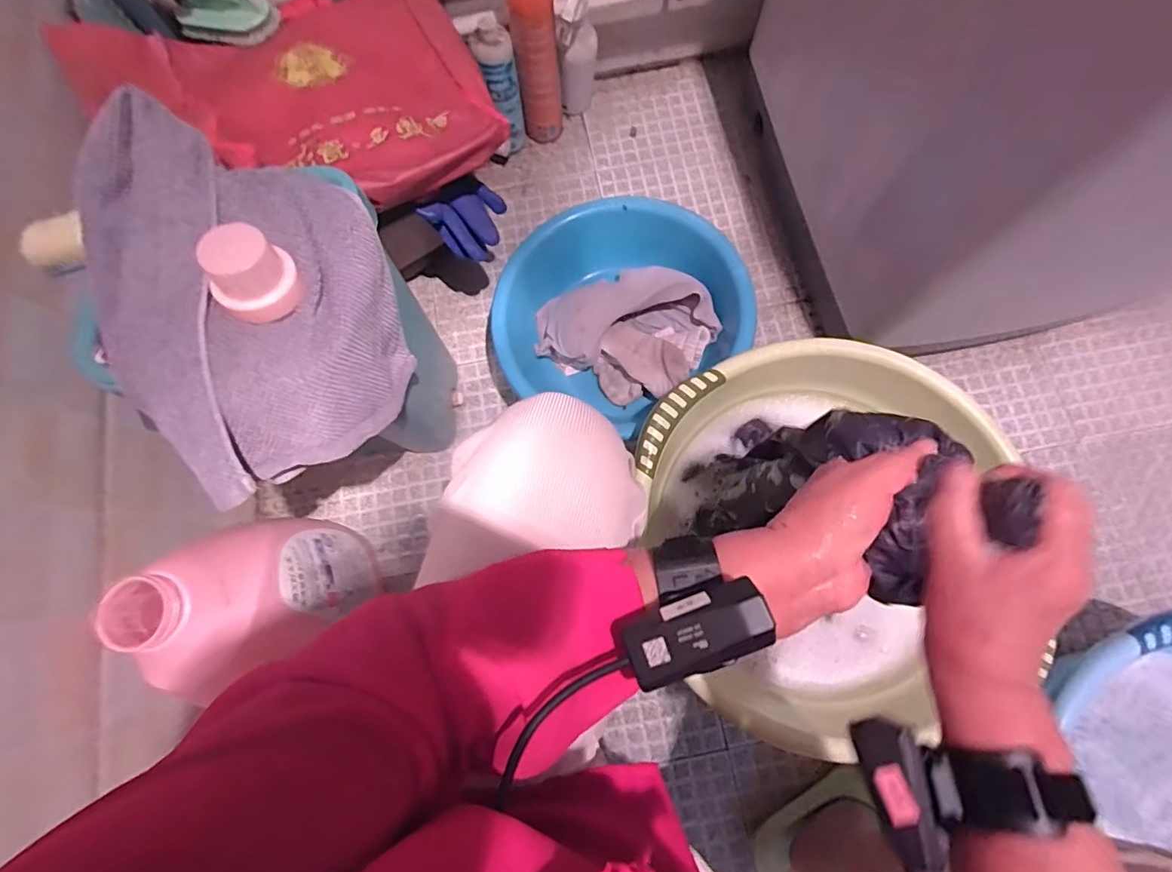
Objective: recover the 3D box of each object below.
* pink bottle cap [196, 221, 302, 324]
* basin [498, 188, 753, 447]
[{"bbox_3d":[-0.247,-0.117,0.397,0.052,0.057,0.057,0,76,0],"label":"pink bottle cap"},{"bbox_3d":[0.041,-0.168,0.765,0.333,0.128,0.288,-35,79,-8],"label":"basin"}]

